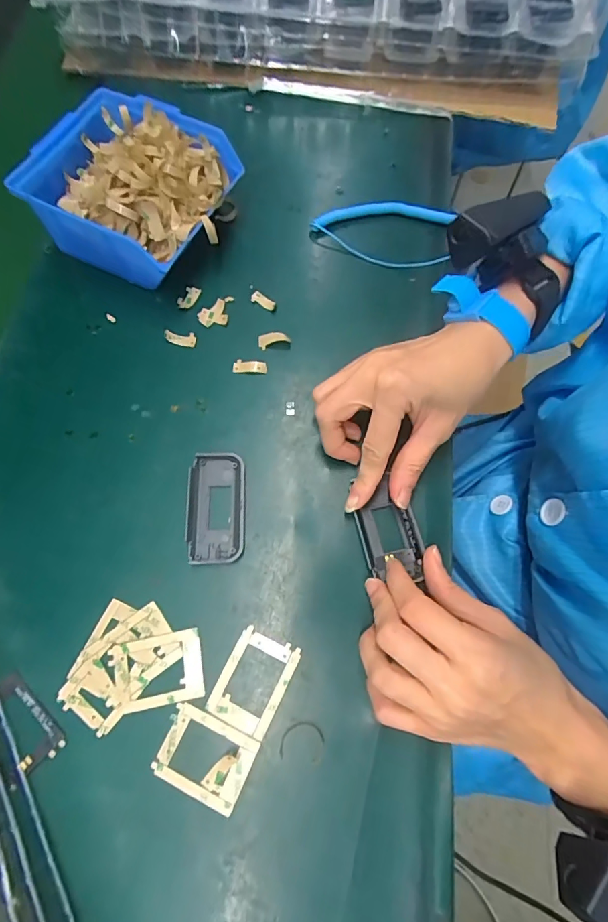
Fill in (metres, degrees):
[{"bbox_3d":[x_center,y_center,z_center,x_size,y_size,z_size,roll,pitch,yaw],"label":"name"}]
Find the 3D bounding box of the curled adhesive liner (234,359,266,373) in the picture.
[{"bbox_3d":[-0.042,-0.073,0.342,0.026,0.006,0.011,8,71,2],"label":"curled adhesive liner"}]

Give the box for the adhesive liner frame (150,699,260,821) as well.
[{"bbox_3d":[-0.058,0.172,0.256,0.053,0.004,0.039,24,72,7],"label":"adhesive liner frame"}]

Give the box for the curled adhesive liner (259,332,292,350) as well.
[{"bbox_3d":[-0.024,-0.097,0.350,0.025,0.004,0.015,-5,70,12],"label":"curled adhesive liner"}]

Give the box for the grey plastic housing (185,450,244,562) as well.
[{"bbox_3d":[-0.060,0.032,0.303,0.039,0.009,0.076,-1,71,-1],"label":"grey plastic housing"}]

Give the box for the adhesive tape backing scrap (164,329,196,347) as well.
[{"bbox_3d":[-0.098,-0.098,0.349,0.025,0.004,0.012,13,71,3],"label":"adhesive tape backing scrap"}]

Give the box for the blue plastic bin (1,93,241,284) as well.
[{"bbox_3d":[-0.138,-0.215,0.357,0.139,0.069,0.124,25,72,7],"label":"blue plastic bin"}]

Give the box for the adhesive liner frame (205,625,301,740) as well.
[{"bbox_3d":[-0.030,0.134,0.270,0.039,0.004,0.053,26,72,8],"label":"adhesive liner frame"}]

